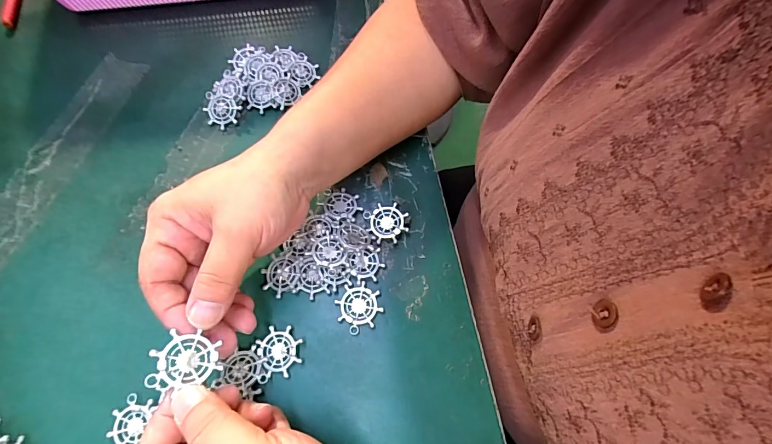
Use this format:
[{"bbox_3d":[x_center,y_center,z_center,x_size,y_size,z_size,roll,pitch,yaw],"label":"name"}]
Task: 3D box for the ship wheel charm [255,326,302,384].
[{"bbox_3d":[-0.070,0.085,0.250,0.028,0.009,0.031,-20,70,1],"label":"ship wheel charm"}]

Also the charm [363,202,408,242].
[{"bbox_3d":[0.000,0.001,0.288,0.032,0.008,0.030,-1,69,-1],"label":"charm"}]

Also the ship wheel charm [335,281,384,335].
[{"bbox_3d":[-0.019,0.059,0.264,0.030,0.004,0.032,-12,68,-7],"label":"ship wheel charm"}]

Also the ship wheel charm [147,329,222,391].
[{"bbox_3d":[-0.101,0.069,0.191,0.031,0.004,0.025,7,66,-27],"label":"ship wheel charm"}]

